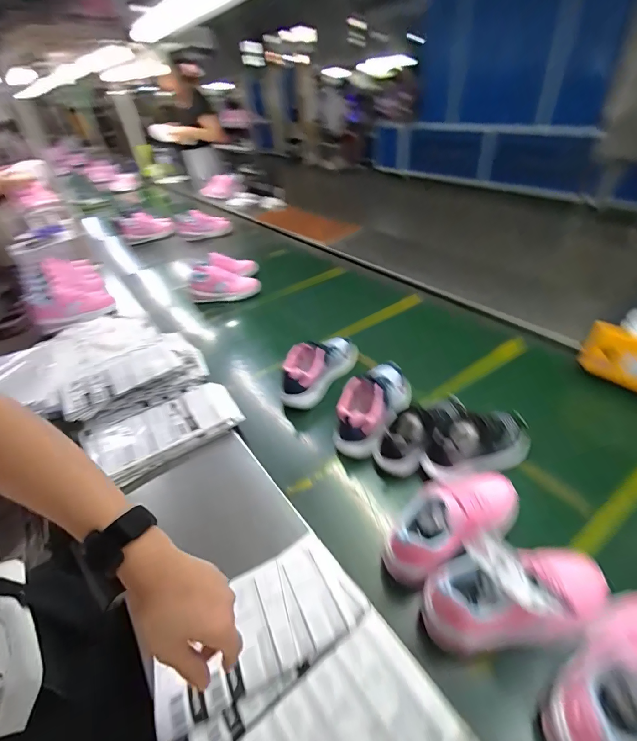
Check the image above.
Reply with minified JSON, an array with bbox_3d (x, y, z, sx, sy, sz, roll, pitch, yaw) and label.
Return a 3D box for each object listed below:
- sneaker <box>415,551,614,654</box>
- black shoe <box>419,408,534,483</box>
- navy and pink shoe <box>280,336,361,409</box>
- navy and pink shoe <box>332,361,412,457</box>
[{"bbox_3d":[0.255,0.282,0.459,0.235,0.106,0.094,-5,39,-10],"label":"sneaker"},{"bbox_3d":[0.295,0.127,0.656,0.210,0.112,0.085,-6,39,-12],"label":"black shoe"},{"bbox_3d":[0.006,-0.014,0.870,0.116,0.114,0.252,25,43,25],"label":"navy and pink shoe"},{"bbox_3d":[0.123,0.060,0.756,0.111,0.096,0.247,24,43,24],"label":"navy and pink shoe"}]

